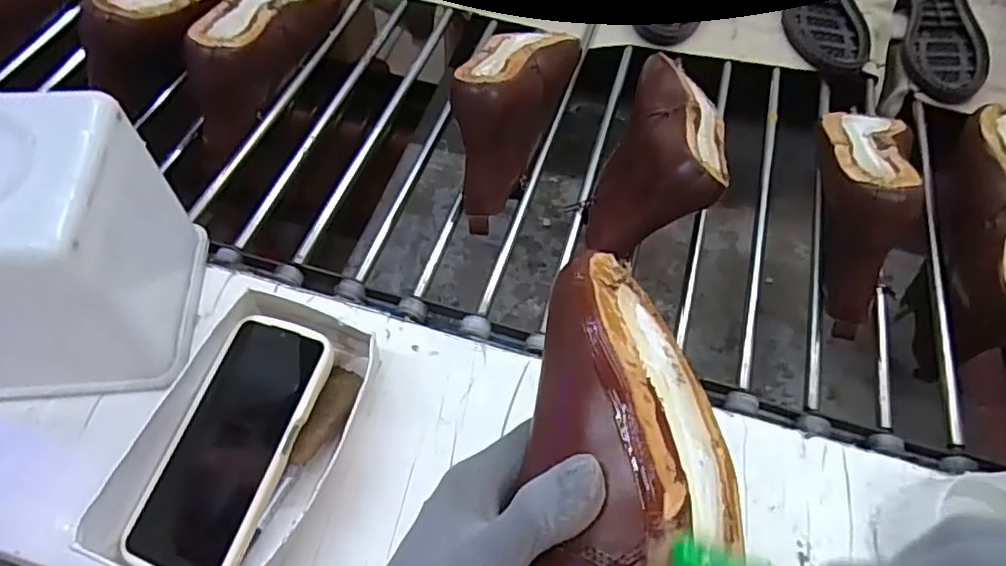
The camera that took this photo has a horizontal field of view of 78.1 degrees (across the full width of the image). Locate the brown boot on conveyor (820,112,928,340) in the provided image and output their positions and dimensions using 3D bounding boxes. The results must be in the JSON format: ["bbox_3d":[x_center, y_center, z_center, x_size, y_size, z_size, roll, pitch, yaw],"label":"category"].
[{"bbox_3d":[0.319,-0.077,0.562,0.081,0.126,0.233,21,59,9],"label":"brown boot on conveyor"}]

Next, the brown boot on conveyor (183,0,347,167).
[{"bbox_3d":[-0.256,-0.263,0.654,0.080,0.097,0.271,19,59,7],"label":"brown boot on conveyor"}]

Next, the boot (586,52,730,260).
[{"bbox_3d":[0.159,-0.129,0.594,0.104,0.112,0.249,19,59,8],"label":"boot"}]

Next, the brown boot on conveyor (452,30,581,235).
[{"bbox_3d":[0.006,-0.182,0.613,0.078,0.116,0.254,19,59,8],"label":"brown boot on conveyor"}]

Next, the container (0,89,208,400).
[{"bbox_3d":[-0.302,-0.021,0.410,0.137,0.170,0.126,-3,59,-6],"label":"container"}]

